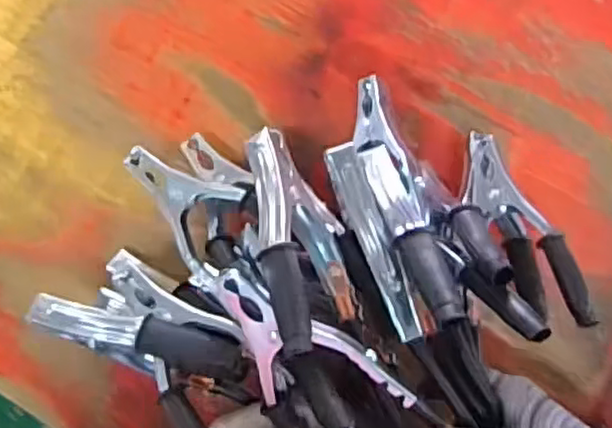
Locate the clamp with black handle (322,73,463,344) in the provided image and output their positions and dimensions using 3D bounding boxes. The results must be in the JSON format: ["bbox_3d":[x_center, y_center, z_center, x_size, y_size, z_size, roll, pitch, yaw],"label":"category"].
[{"bbox_3d":[0.050,-0.009,0.448,0.053,0.058,0.203,-14,51,2],"label":"clamp with black handle"}]

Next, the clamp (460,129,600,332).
[{"bbox_3d":[0.142,0.009,0.460,0.033,0.075,0.136,-26,84,1],"label":"clamp"}]

